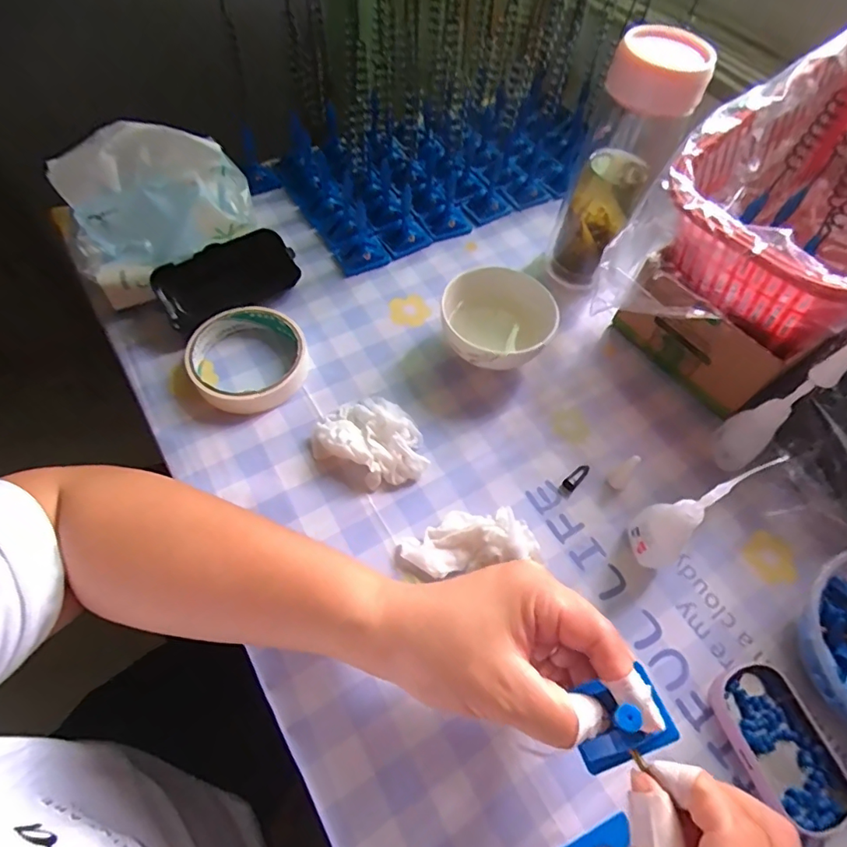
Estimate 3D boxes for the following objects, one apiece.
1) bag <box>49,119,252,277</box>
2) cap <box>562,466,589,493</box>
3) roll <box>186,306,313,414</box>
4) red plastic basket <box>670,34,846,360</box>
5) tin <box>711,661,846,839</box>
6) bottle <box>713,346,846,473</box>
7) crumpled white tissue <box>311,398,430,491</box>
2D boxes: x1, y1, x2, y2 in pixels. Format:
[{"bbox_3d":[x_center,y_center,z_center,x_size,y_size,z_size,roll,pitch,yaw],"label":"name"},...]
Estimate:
[{"bbox_3d":[-0.216,-0.186,0.406,0.136,0.060,0.102,-18,62,-15],"label":"bag"},{"bbox_3d":[0.111,0.038,0.365,0.009,0.008,0.023,41,64,19],"label":"cap"},{"bbox_3d":[-0.134,-0.051,0.389,0.085,0.024,0.087,2,59,-3],"label":"roll"},{"bbox_3d":[0.278,-0.158,0.344,0.227,0.123,0.160,-30,65,-20],"label":"red plastic basket"},{"bbox_3d":[0.204,0.180,0.285,0.052,0.013,0.081,-23,63,-17],"label":"tin"},{"bbox_3d":[0.233,-0.007,0.332,0.024,0.125,0.029,30,61,13],"label":"bottle"},{"bbox_3d":[-0.034,0.010,0.363,0.080,0.020,0.063,27,61,12],"label":"crumpled white tissue"}]

